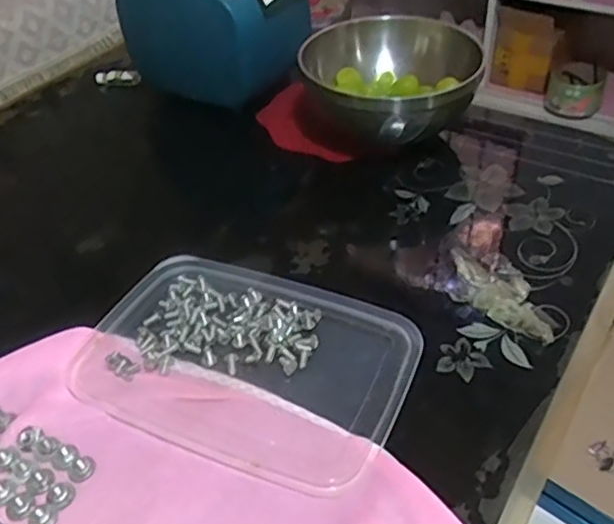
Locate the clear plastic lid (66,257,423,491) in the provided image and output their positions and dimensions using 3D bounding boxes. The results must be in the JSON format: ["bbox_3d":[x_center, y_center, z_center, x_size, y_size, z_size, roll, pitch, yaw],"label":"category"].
[{"bbox_3d":[-0.048,0.071,0.496,0.247,0.015,0.164,14,45,19],"label":"clear plastic lid"}]

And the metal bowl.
[{"bbox_3d":[0.094,-0.204,0.697,0.173,0.084,0.173,-2,42,2],"label":"metal bowl"}]

